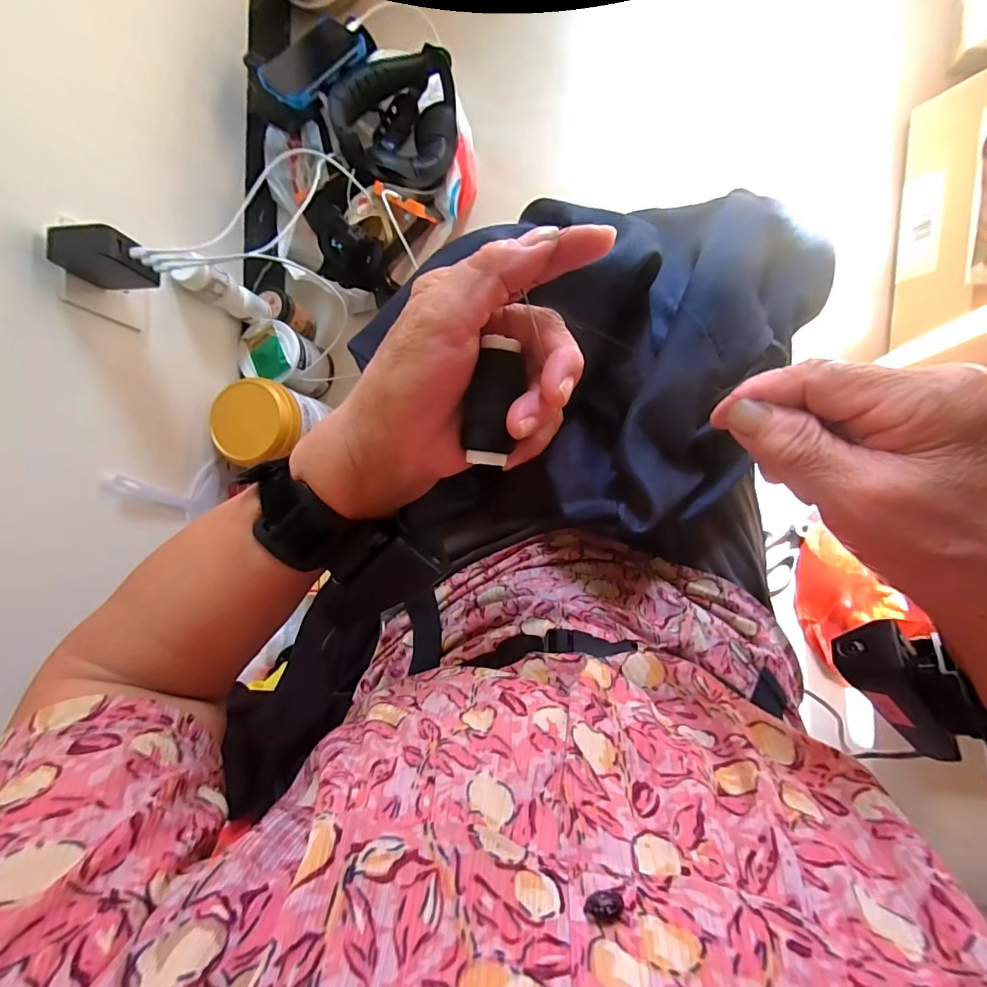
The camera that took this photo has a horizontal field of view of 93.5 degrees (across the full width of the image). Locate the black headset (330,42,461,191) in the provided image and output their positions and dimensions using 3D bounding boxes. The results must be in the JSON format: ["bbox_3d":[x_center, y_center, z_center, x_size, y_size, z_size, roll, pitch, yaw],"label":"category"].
[{"bbox_3d":[-0.141,-0.534,0.665,0.158,0.113,0.179,2,89,10],"label":"black headset"}]

